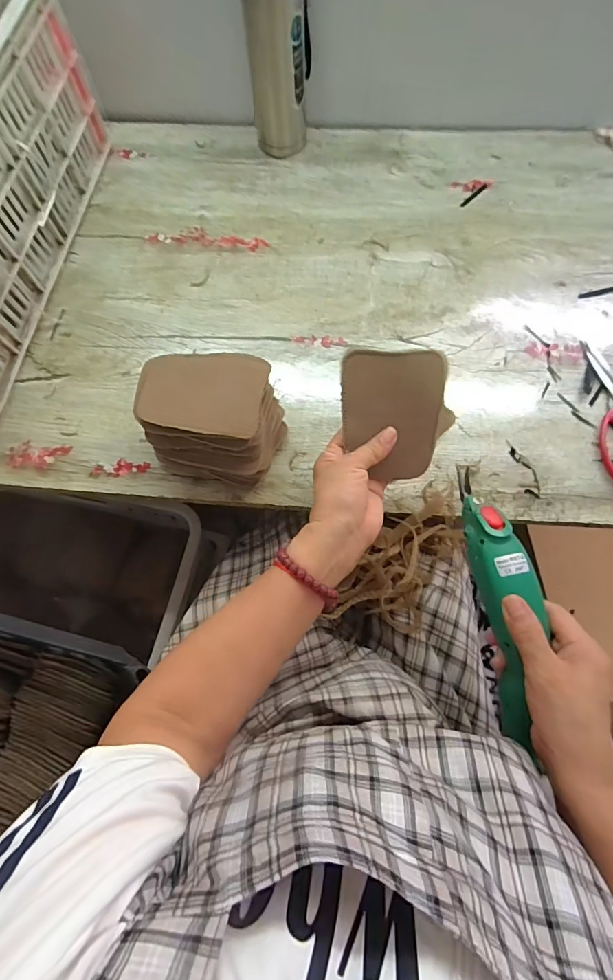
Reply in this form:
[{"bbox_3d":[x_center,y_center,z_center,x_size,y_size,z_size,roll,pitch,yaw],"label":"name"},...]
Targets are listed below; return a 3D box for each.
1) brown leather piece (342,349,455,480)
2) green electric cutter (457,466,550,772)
[{"bbox_3d":[0.079,-0.066,0.387,0.093,0.008,0.112,3,106,7],"label":"brown leather piece"},{"bbox_3d":[0.164,0.093,0.355,0.048,0.047,0.227,-5,80,0],"label":"green electric cutter"}]

